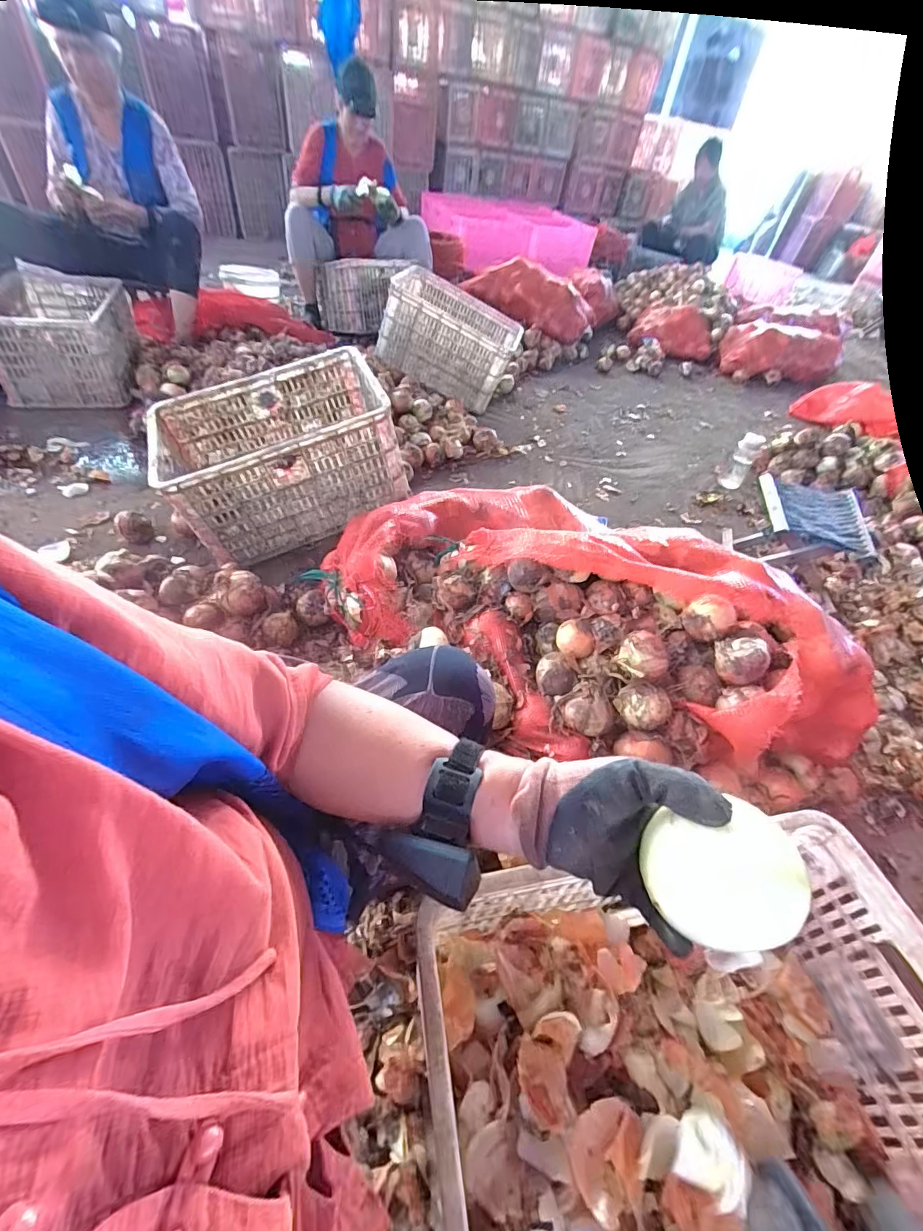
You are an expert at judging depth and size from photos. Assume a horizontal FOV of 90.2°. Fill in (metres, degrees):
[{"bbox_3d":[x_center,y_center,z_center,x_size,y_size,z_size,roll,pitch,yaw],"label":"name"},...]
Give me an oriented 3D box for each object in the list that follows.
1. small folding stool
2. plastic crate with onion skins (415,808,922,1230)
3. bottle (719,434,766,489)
[{"bbox_3d":[0.911,-0.214,1.269,0.247,0.214,0.314,13,47,2],"label":"small folding stool"},{"bbox_3d":[0.222,0.452,0.472,0.516,0.241,0.356,-4,49,-13],"label":"plastic crate with onion skins"},{"bbox_3d":[0.991,-0.548,1.628,0.080,0.175,0.090,31,51,18],"label":"bottle"}]

